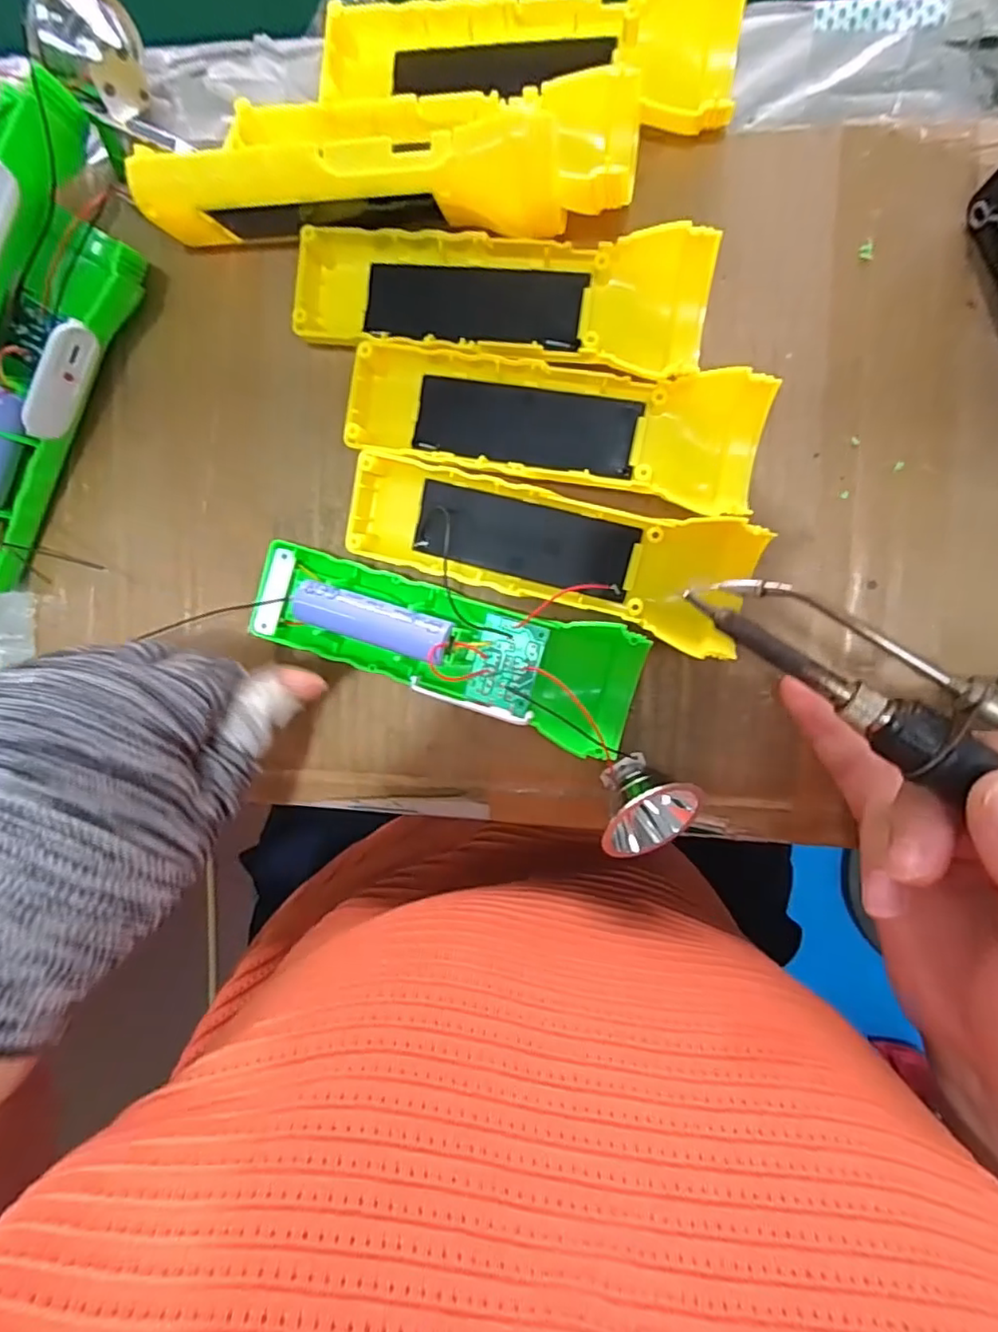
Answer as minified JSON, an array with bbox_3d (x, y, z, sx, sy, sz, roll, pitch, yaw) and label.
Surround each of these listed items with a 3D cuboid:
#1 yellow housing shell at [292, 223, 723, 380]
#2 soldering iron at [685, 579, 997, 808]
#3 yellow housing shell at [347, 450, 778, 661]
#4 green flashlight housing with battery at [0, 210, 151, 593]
[{"bbox_3d":[-0.001,-0.145,0.241,0.161,0.027,0.048,10,96,5],"label":"yellow housing shell"},{"bbox_3d":[0.151,0.030,0.171,0.201,0.021,0.035,35,97,10],"label":"soldering iron"},{"bbox_3d":[0.017,-0.048,0.244,0.157,0.030,0.047,16,95,6],"label":"yellow housing shell"},{"bbox_3d":[-0.201,-0.108,0.261,0.033,0.034,0.157,34,97,4],"label":"green flashlight housing with battery"}]

